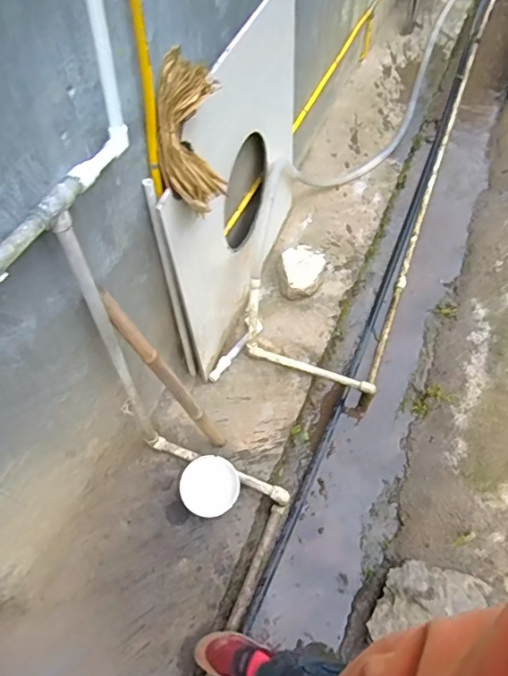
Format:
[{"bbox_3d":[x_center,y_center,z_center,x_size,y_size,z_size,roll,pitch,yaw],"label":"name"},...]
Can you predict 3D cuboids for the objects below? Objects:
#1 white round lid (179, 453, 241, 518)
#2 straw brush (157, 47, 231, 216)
[{"bbox_3d":[-0.121,0.404,1.387,0.154,0.020,0.154,3,69,-9],"label":"white round lid"},{"bbox_3d":[-0.124,-0.387,0.984,0.126,0.290,0.048,-11,31,-8],"label":"straw brush"}]

